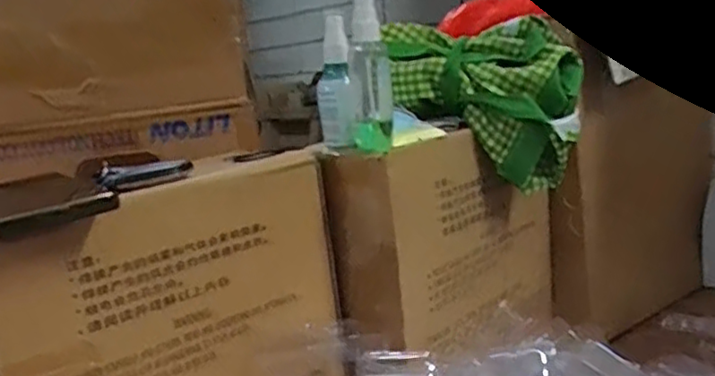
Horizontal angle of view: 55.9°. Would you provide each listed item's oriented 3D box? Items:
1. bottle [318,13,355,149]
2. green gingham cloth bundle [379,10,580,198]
[{"bbox_3d":[-0.021,-0.094,0.606,0.030,0.114,0.031,-7,12,-3],"label":"bottle"},{"bbox_3d":[0.125,-0.084,0.673,0.185,0.153,0.082,-3,12,16],"label":"green gingham cloth bundle"}]

